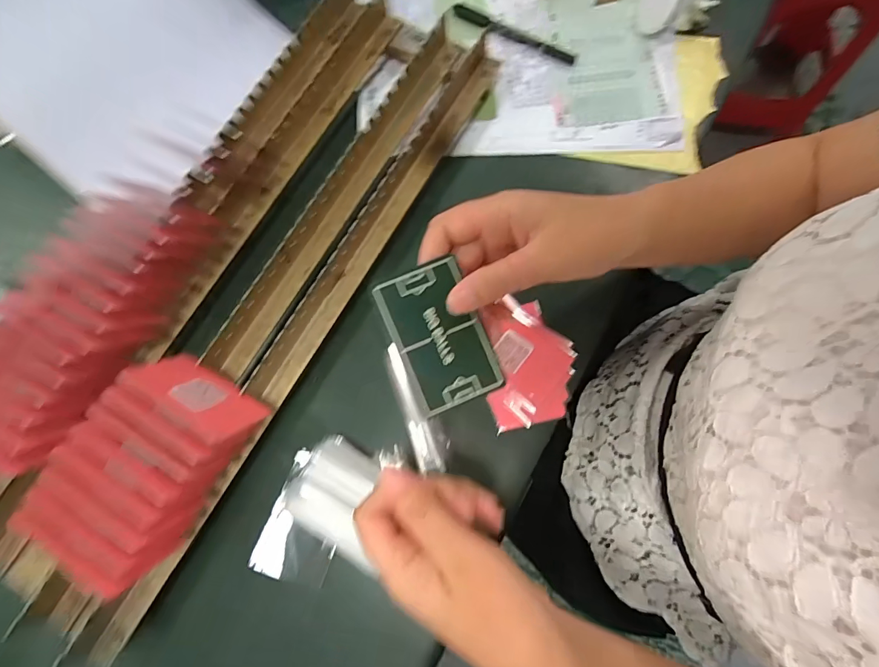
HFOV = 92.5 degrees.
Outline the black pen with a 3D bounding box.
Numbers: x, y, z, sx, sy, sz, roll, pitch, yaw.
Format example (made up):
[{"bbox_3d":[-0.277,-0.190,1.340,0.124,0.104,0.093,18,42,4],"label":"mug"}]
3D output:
[{"bbox_3d":[0.074,-0.298,0.416,0.132,0.008,0.016,29,79,10],"label":"black pen"}]

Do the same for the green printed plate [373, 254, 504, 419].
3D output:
[{"bbox_3d":[-0.001,0.001,0.244,0.051,0.005,0.080,-22,90,-6],"label":"green printed plate"}]

